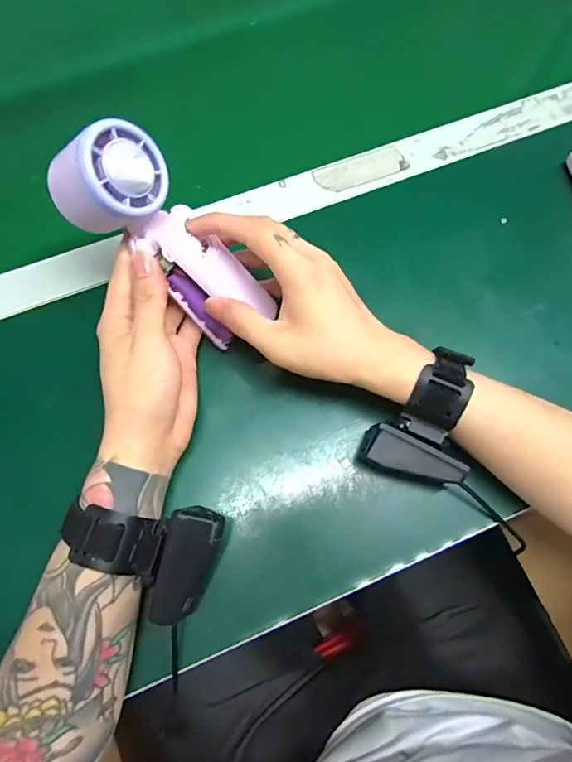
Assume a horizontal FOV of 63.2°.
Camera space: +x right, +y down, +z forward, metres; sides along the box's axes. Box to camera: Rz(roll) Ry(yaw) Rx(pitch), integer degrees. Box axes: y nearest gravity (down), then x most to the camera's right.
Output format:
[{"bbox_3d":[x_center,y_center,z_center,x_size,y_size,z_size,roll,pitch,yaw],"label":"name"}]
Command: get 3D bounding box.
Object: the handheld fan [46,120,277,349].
[{"bbox_3d":[-0.079,-0.094,0.320,0.160,0.049,0.062,44,72,-33],"label":"handheld fan"}]

